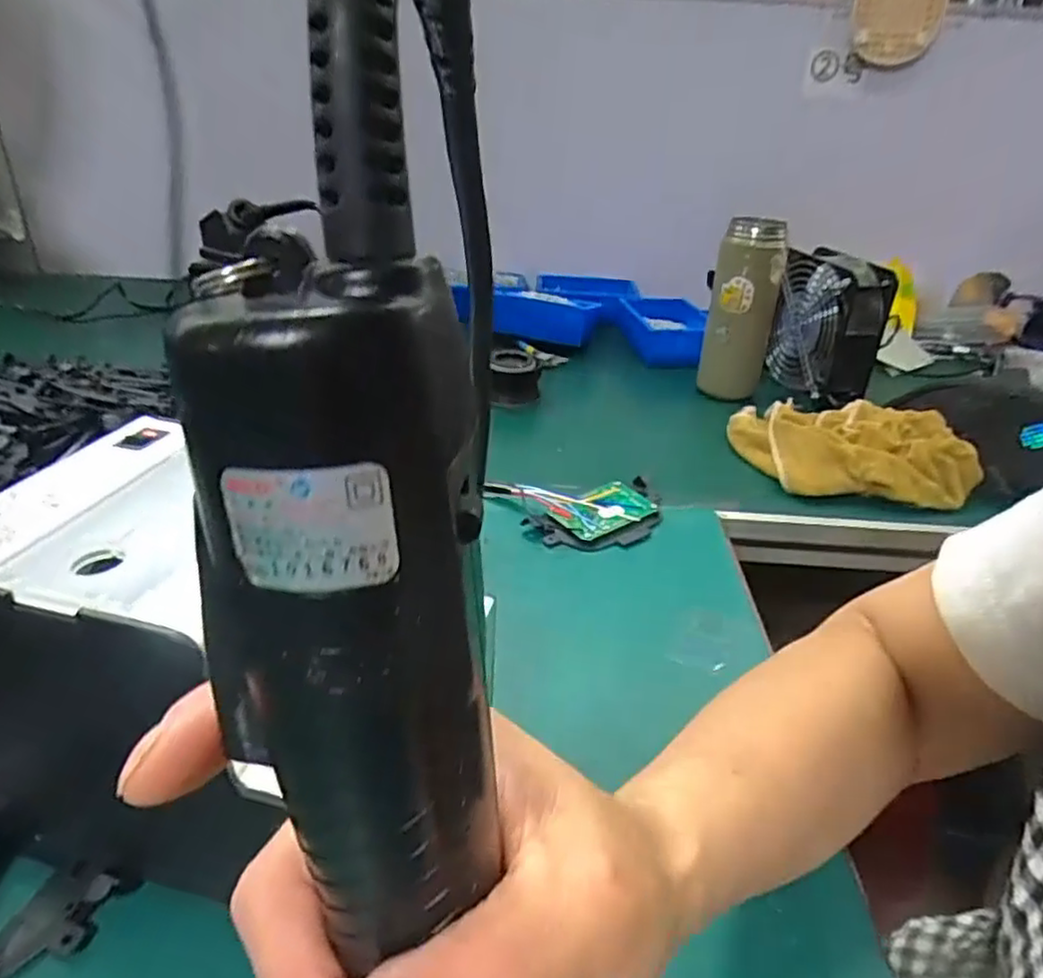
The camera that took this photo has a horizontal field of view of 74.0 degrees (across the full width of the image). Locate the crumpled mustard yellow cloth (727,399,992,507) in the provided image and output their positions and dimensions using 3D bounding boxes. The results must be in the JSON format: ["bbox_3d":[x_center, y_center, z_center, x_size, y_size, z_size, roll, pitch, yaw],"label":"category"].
[{"bbox_3d":[0.294,-0.036,0.615,0.191,0.059,0.115,8,31,7],"label":"crumpled mustard yellow cloth"}]

